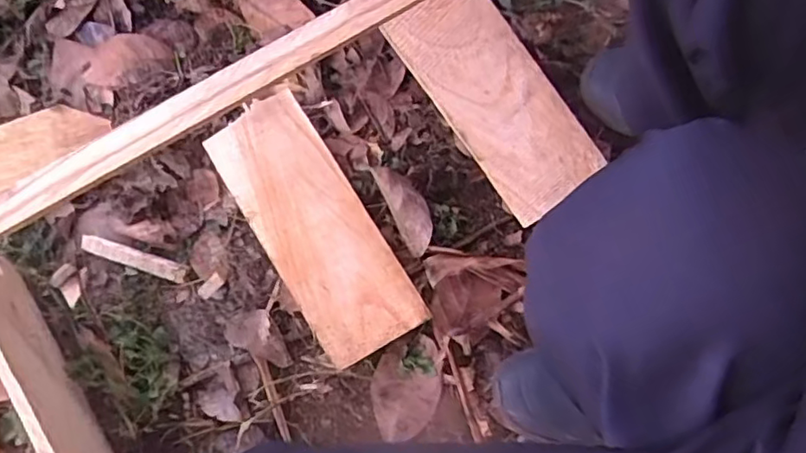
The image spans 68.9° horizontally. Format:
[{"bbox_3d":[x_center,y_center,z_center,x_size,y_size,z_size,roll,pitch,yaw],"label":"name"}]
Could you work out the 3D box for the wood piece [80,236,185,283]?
[{"bbox_3d":[-0.303,0.036,0.661,0.121,0.009,0.019,17,81,7],"label":"wood piece"}]

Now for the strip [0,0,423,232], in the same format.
[{"bbox_3d":[-0.185,-0.130,0.571,0.566,0.016,0.039,-32,82,-9],"label":"strip"}]

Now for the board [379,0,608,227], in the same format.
[{"bbox_3d":[0.105,-0.148,0.671,0.120,0.011,0.269,-35,89,-2],"label":"board"}]

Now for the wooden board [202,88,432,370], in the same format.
[{"bbox_3d":[-0.103,-0.003,0.667,0.117,0.016,0.311,-33,79,-3],"label":"wooden board"}]

